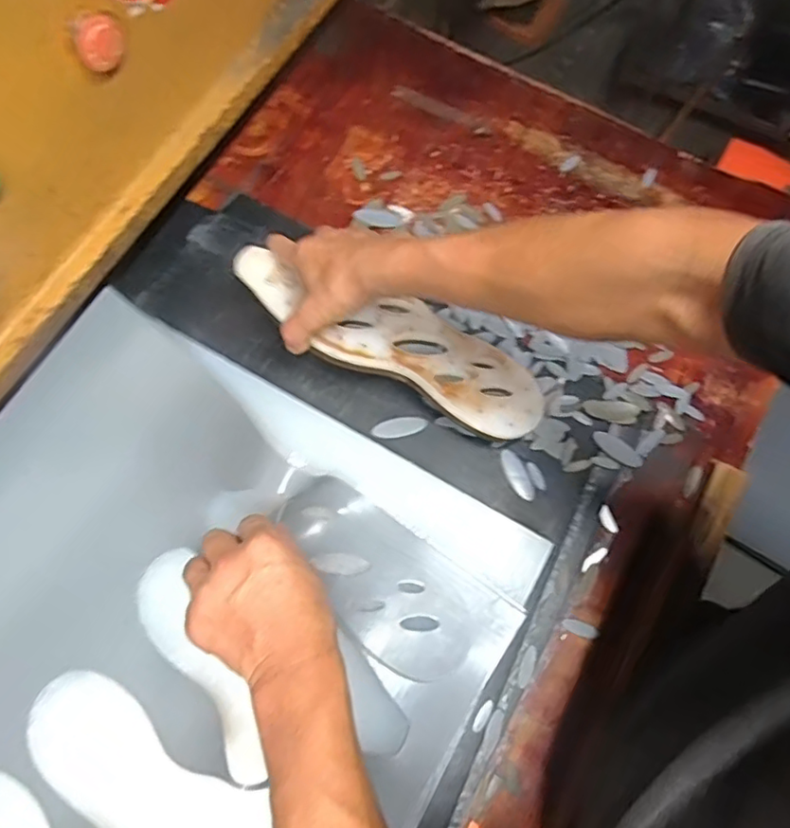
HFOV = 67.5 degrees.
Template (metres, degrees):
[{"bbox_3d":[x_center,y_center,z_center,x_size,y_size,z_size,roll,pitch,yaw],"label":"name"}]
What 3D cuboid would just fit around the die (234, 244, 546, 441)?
[{"bbox_3d":[-0.005,-0.075,0.574,0.323,0.020,0.092,27,74,-1],"label":"die"}]

